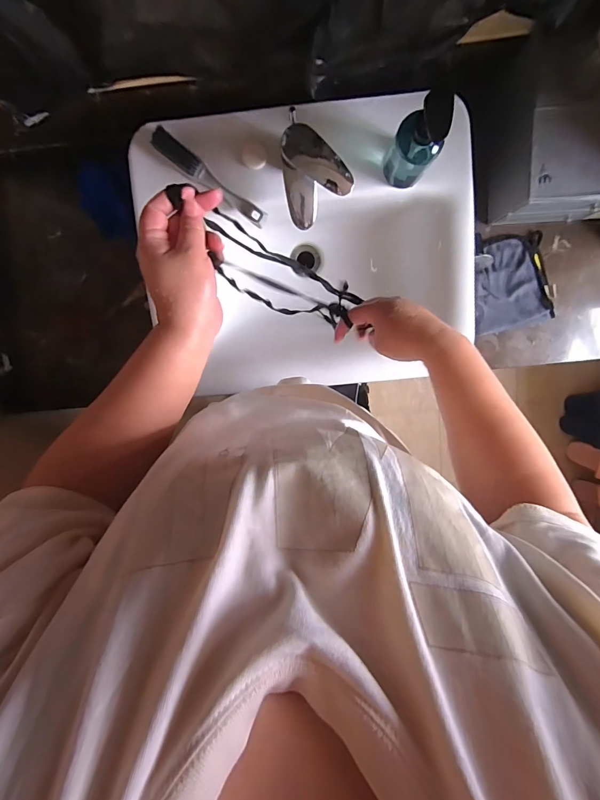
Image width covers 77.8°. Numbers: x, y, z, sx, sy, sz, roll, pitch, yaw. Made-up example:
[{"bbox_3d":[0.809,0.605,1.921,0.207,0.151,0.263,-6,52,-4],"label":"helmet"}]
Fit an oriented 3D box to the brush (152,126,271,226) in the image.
[{"bbox_3d":[-0.139,-0.345,0.587,0.203,0.033,0.028,37,98,-4],"label":"brush"}]

